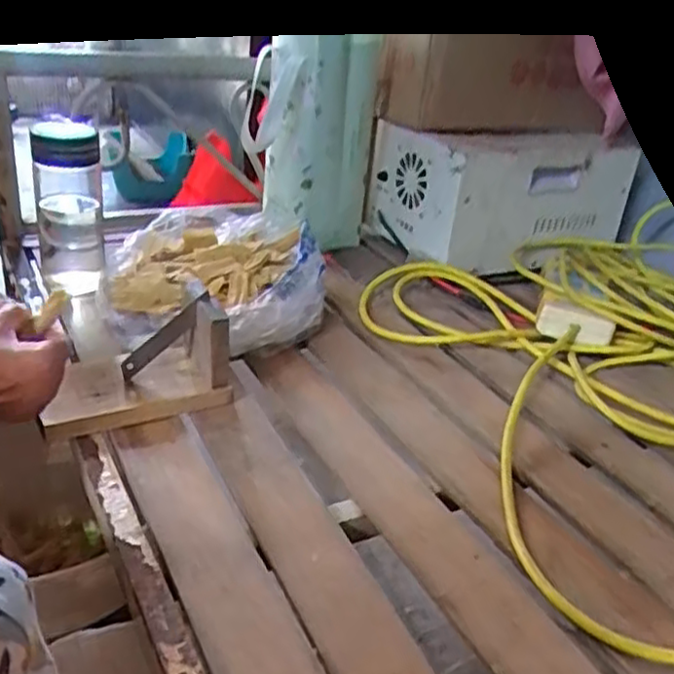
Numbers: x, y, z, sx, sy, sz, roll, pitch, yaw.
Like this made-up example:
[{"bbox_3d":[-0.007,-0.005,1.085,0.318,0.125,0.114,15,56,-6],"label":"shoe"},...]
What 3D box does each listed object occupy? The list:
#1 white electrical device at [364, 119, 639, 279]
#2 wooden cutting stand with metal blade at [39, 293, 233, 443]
[{"bbox_3d":[0.227,-0.218,1.024,0.301,0.162,0.215,-16,38,-26],"label":"white electrical device"},{"bbox_3d":[-0.170,0.024,0.610,0.151,0.083,0.068,-14,37,-23],"label":"wooden cutting stand with metal blade"}]

